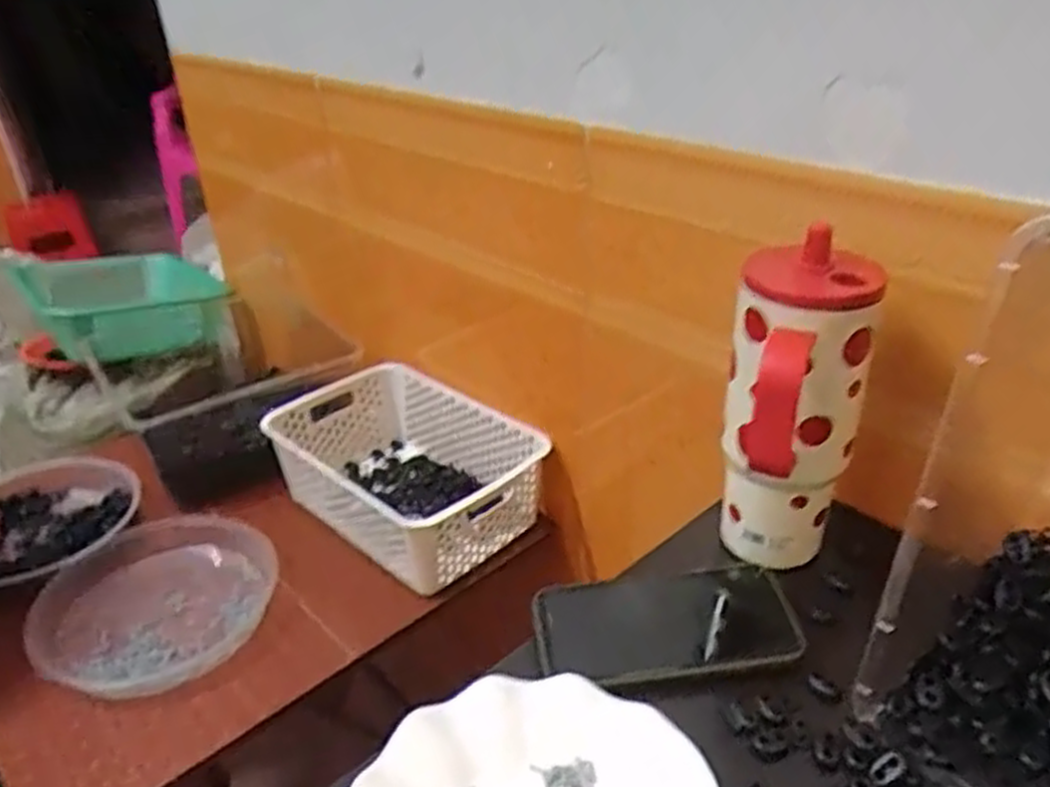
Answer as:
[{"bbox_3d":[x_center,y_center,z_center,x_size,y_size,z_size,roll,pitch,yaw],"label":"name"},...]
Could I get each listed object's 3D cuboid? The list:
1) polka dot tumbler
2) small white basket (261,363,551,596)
[{"bbox_3d":[0.162,0.021,0.520,0.094,0.210,0.076,-22,36,-29],"label":"polka dot tumbler"},{"bbox_3d":[-0.140,0.089,0.946,0.212,0.105,0.317,-27,39,-35],"label":"small white basket"}]

